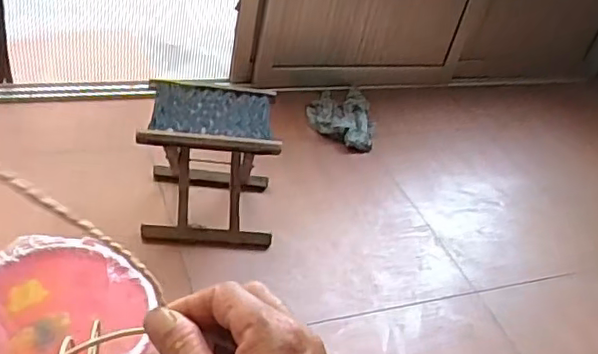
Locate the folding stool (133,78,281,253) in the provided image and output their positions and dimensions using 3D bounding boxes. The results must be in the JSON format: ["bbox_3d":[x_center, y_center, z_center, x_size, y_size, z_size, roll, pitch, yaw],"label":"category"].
[{"bbox_3d":[-0.189,-0.024,1.292,0.269,0.269,0.246,6,40,-11],"label":"folding stool"}]

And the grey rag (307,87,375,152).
[{"bbox_3d":[0.118,-0.180,1.723,0.188,0.040,0.291,13,38,-2],"label":"grey rag"}]

